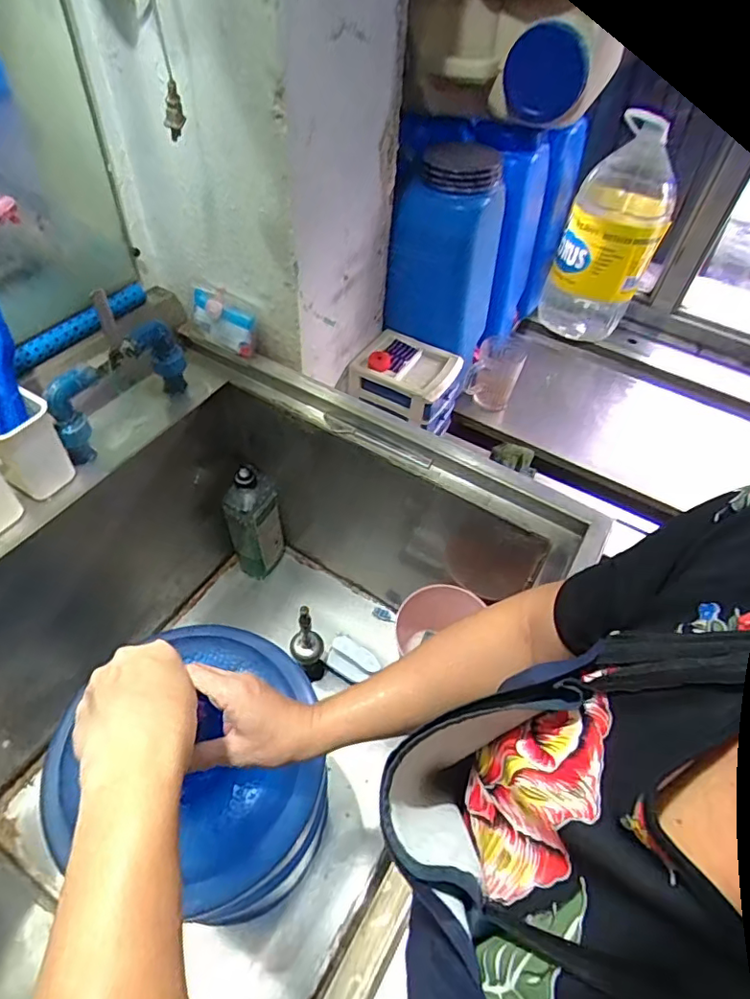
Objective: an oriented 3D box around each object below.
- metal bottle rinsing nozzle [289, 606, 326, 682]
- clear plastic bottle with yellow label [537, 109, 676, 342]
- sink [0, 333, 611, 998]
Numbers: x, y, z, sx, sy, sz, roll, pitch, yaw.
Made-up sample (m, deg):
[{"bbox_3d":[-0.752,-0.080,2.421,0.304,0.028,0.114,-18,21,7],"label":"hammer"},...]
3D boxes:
[{"bbox_3d":[-0.105,0.230,0.850,0.057,0.187,0.053,-5,53,-8],"label":"metal bottle rinsing nozzle"},{"bbox_3d":[0.514,-0.569,1.186,0.194,0.388,0.205,23,54,13],"label":"clear plastic bottle with yellow label"},{"bbox_3d":[-0.181,0.209,0.733,0.655,0.432,0.782,27,55,16],"label":"sink"}]

